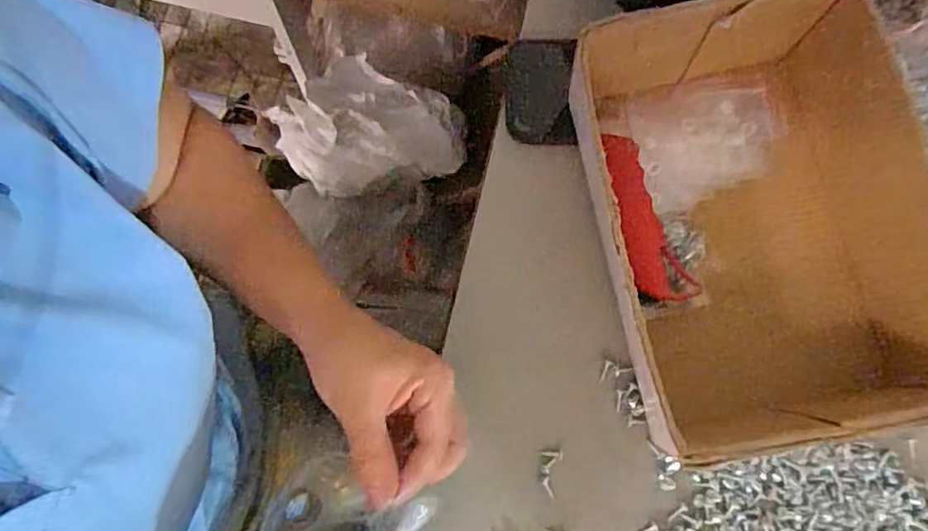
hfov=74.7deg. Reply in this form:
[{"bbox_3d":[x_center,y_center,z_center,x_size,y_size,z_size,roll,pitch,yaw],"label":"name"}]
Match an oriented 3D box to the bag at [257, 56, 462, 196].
[{"bbox_3d":[-0.128,-0.186,0.789,0.245,0.066,0.167,-8,76,-3],"label":"bag"}]

